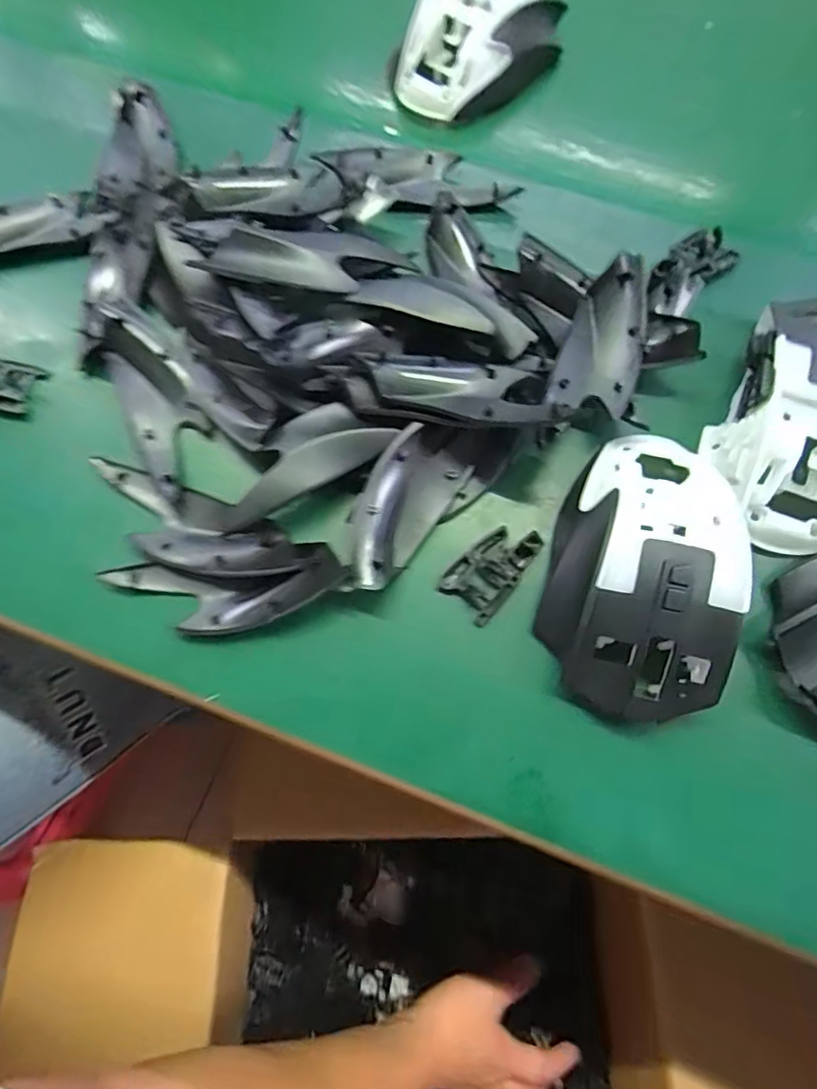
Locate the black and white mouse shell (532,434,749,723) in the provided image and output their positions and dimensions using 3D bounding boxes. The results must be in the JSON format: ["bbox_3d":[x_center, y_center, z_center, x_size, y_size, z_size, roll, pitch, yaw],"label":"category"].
[{"bbox_3d":[0.091,0.008,0.217,0.065,0.036,0.112,11,71,5],"label":"black and white mouse shell"}]

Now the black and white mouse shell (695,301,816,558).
[{"bbox_3d":[0.164,-0.057,0.229,0.062,0.039,0.113,19,72,7],"label":"black and white mouse shell"}]

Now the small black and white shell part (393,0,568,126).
[{"bbox_3d":[0.039,-0.277,0.308,0.080,0.039,0.076,13,72,5],"label":"small black and white shell part"}]

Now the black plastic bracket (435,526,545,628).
[{"bbox_3d":[0.035,0.010,0.233,0.025,0.009,0.042,38,76,13],"label":"black plastic bracket"}]

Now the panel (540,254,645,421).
[{"bbox_3d":[0.084,-0.086,0.233,0.033,0.018,0.067,20,72,7],"label":"panel"}]

